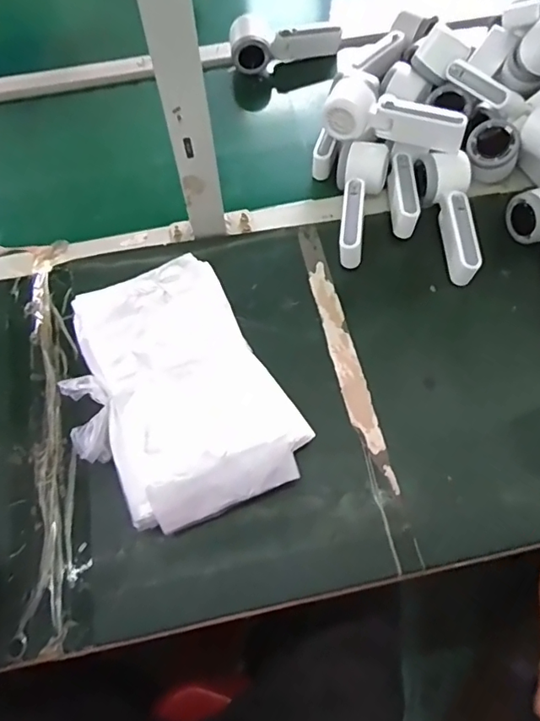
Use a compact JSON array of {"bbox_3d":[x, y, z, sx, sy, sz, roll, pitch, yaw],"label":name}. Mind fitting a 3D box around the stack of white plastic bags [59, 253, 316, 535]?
[{"bbox_3d":[-0.096,0.035,0.502,0.196,0.068,0.251,-30,67,-12],"label":"stack of white plastic bags"}]

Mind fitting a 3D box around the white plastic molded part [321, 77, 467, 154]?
[{"bbox_3d":[0.148,-0.288,0.613,0.166,0.053,0.059,26,68,13],"label":"white plastic molded part"}]

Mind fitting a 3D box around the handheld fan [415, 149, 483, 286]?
[{"bbox_3d":[0.209,-0.169,0.600,0.061,0.055,0.157,0,64,2],"label":"handheld fan"}]

